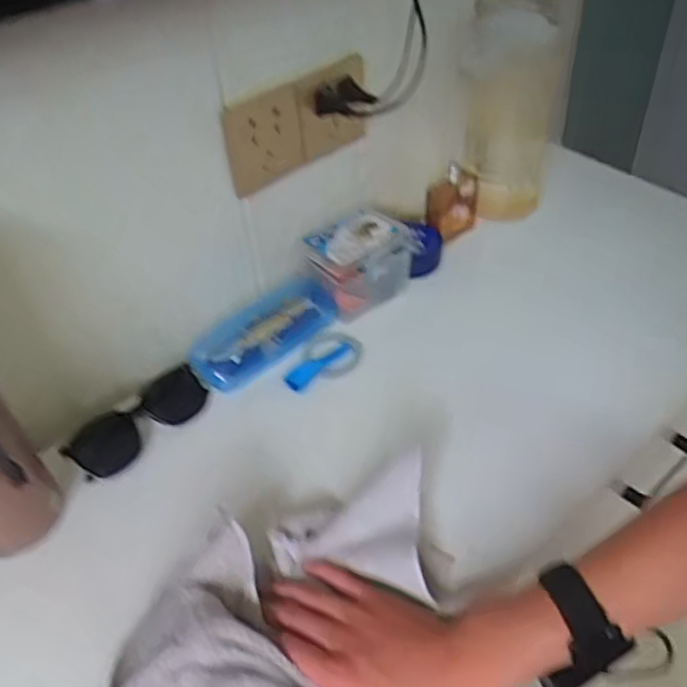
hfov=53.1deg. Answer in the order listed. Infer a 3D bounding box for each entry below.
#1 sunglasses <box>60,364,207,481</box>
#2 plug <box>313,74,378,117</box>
[{"bbox_3d":[-0.192,0.076,0.648,0.138,0.023,0.053,-37,83,-34],"label":"sunglasses"},{"bbox_3d":[-0.002,-0.241,0.676,0.054,0.020,0.041,-32,70,-13],"label":"plug"}]

